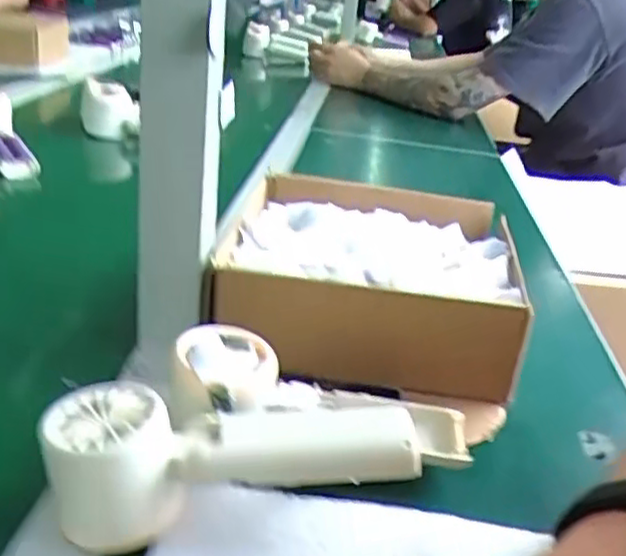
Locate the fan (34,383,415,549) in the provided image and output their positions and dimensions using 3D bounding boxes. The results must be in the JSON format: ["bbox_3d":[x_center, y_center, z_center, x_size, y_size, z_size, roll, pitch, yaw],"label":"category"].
[{"bbox_3d":[-0.039,0.084,0.332,0.160,0.057,0.053,4,24,-10],"label":"fan"}]

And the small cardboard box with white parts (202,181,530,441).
[{"bbox_3d":[0.045,-0.007,0.540,0.204,0.062,0.240,10,25,4],"label":"small cardboard box with white parts"}]

